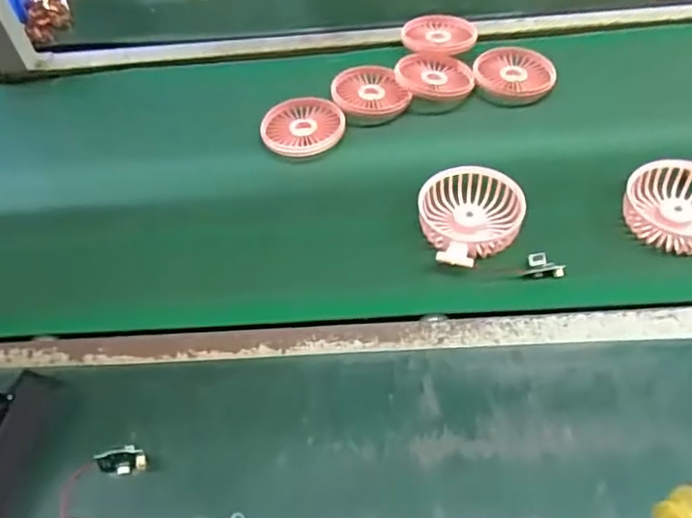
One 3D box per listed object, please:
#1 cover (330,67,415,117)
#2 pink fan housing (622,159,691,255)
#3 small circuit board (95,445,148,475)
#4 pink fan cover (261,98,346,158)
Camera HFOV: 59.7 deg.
[{"bbox_3d":[0.026,-0.185,0.663,0.078,0.021,0.066,-16,55,-9],"label":"cover"},{"bbox_3d":[0.292,-0.045,0.514,0.099,0.029,0.084,20,57,16],"label":"pink fan housing"},{"bbox_3d":[-0.151,0.134,0.405,0.030,0.018,0.014,-6,54,-2],"label":"small circuit board"},{"bbox_3d":[-0.045,-0.142,0.643,0.085,0.015,0.074,4,54,5],"label":"pink fan cover"}]

